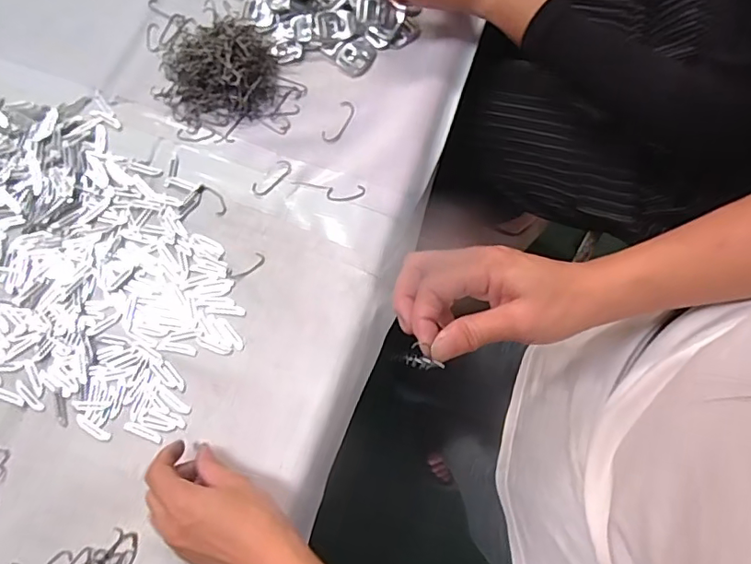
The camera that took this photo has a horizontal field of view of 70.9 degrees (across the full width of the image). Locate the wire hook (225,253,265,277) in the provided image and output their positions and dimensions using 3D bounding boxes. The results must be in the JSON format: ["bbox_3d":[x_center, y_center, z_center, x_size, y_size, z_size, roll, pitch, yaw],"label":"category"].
[{"bbox_3d":[-0.119,-0.014,0.485,0.038,0.004,0.013,-31,79,-8],"label":"wire hook"}]

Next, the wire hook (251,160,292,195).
[{"bbox_3d":[-0.099,-0.100,0.506,0.017,0.004,0.044,43,79,8],"label":"wire hook"}]

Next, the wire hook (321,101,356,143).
[{"bbox_3d":[-0.036,-0.158,0.521,0.017,0.004,0.047,29,77,6],"label":"wire hook"}]

